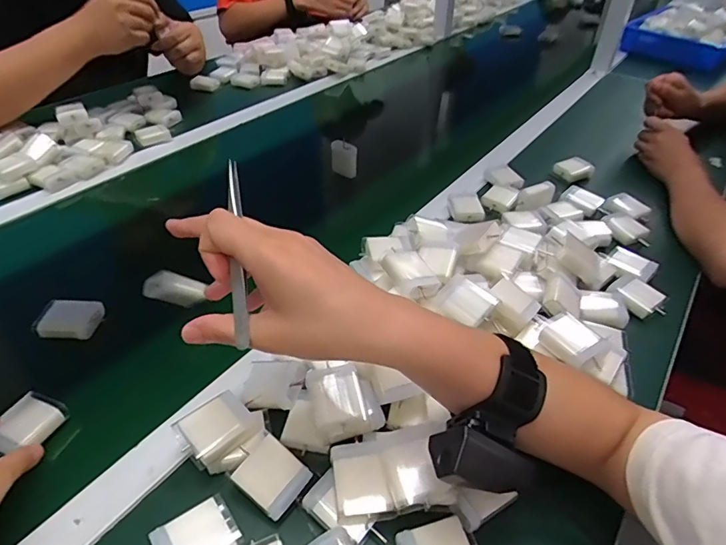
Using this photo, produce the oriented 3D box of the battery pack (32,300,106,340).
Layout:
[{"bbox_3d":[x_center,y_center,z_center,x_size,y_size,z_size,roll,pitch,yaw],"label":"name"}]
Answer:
[{"bbox_3d":[-0.298,0.048,0.489,0.058,0.014,0.044,3,41,2],"label":"battery pack"}]

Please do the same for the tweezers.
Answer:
[{"bbox_3d":[-0.077,-0.013,0.295,0.009,0.007,0.118,-5,77,-8],"label":"tweezers"}]

